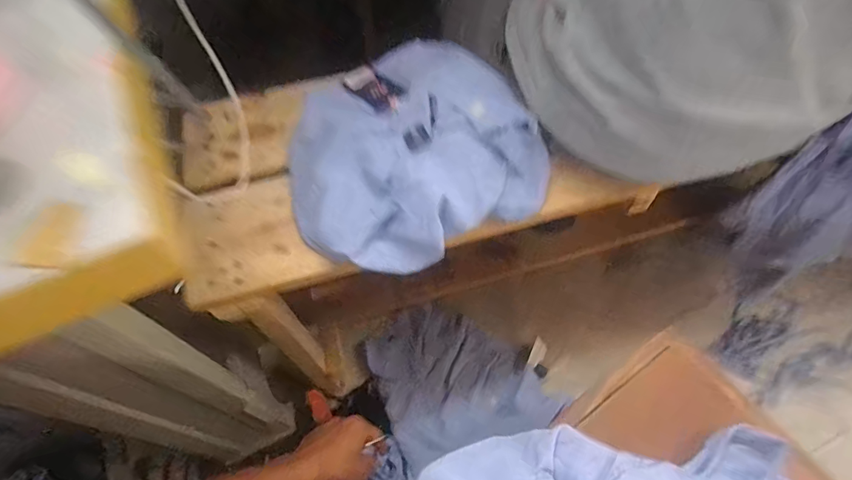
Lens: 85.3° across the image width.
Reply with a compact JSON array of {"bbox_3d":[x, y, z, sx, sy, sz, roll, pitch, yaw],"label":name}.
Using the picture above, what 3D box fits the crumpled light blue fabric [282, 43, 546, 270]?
[{"bbox_3d":[-0.031,-0.112,0.536,0.270,0.080,0.270,-2,59,3],"label":"crumpled light blue fabric"}]

